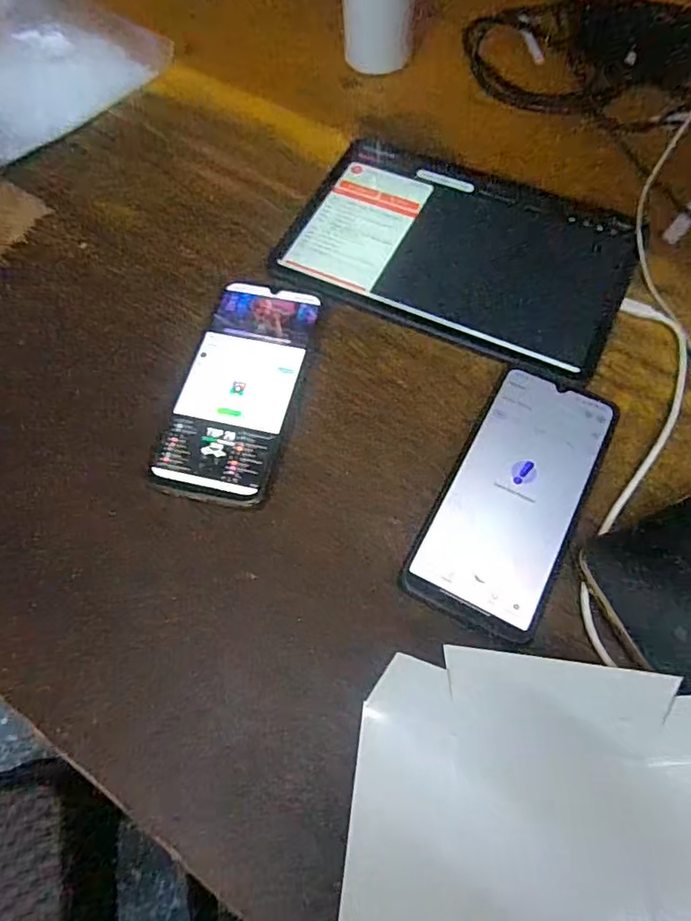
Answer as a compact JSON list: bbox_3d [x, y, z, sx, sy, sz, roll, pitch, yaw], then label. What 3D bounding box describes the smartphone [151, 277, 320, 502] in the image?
[{"bbox_3d":[-0.070,-0.052,0.378,0.077,0.006,0.166,10,65,7],"label":"smartphone"}]

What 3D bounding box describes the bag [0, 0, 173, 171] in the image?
[{"bbox_3d":[-0.302,-0.355,0.520,0.162,0.030,0.245,38,71,18],"label":"bag"}]

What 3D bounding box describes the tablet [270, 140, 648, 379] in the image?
[{"bbox_3d":[0.087,-0.167,0.429,0.250,0.006,0.164,22,67,13],"label":"tablet"}]

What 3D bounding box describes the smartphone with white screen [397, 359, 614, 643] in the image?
[{"bbox_3d":[0.104,0.019,0.340,0.077,0.007,0.169,26,68,14],"label":"smartphone with white screen"}]

